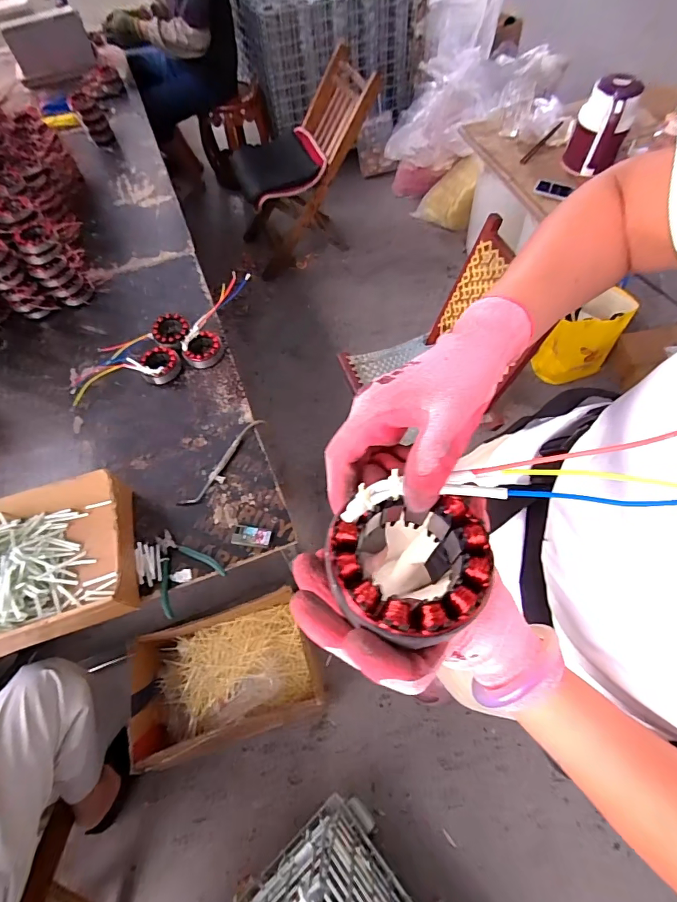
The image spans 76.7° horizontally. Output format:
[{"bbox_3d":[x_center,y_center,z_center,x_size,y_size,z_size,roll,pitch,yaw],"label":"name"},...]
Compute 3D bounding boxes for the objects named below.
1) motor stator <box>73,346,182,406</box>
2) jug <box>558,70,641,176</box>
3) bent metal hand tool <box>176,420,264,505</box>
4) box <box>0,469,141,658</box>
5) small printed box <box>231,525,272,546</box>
[{"bbox_3d":[-0.481,-0.179,0.967,0.246,0.042,0.099,-15,61,-5],"label":"motor stator"},{"bbox_3d":[0.798,-0.986,1.297,0.155,0.205,0.127,24,65,16],"label":"jug"},{"bbox_3d":[-0.223,0.021,0.852,0.042,0.009,0.235,29,66,18],"label":"bent metal hand tool"},{"bbox_3d":[-0.526,0.195,0.730,0.332,0.087,0.250,-17,61,-6],"label":"box"},{"bbox_3d":[-0.156,0.154,0.770,0.070,0.014,0.035,5,61,7],"label":"small printed box"}]

